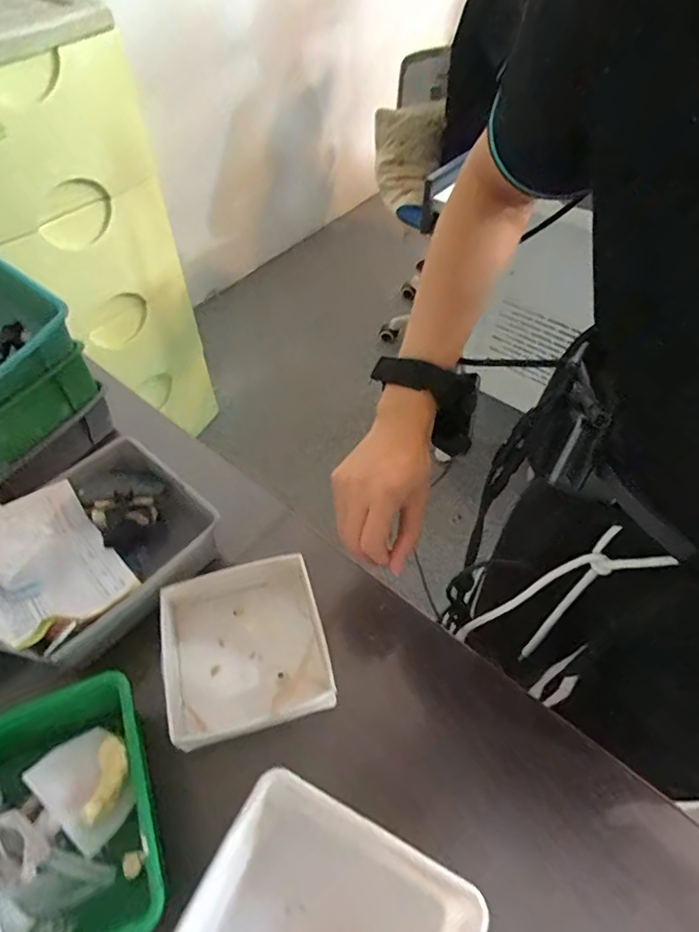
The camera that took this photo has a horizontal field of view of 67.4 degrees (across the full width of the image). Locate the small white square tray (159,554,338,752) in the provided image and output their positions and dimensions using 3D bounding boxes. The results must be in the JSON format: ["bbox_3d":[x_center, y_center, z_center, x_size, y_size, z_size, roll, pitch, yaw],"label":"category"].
[{"bbox_3d":[-0.086,0.151,0.442,0.130,0.041,0.136,-13,53,-10],"label":"small white square tray"}]

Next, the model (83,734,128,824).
[{"bbox_3d":[-0.168,0.215,0.362,0.021,0.013,0.051,-3,52,-2],"label":"model"}]

